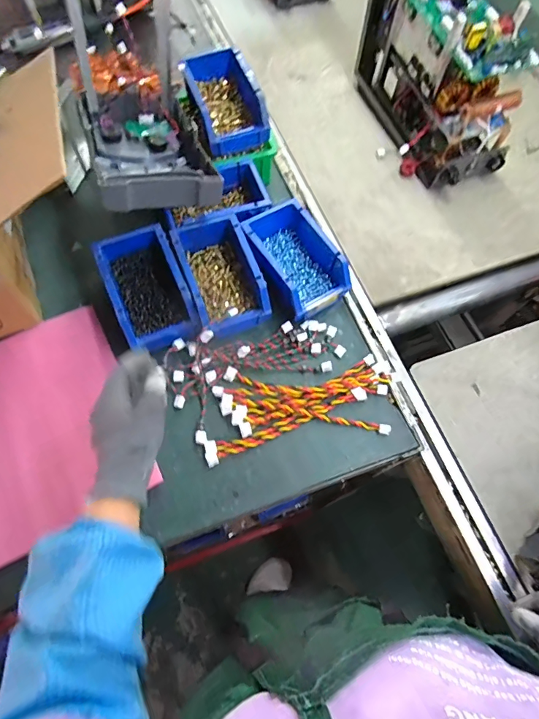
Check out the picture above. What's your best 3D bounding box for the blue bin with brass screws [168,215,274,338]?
[{"bbox_3d":[-0.074,-0.129,0.606,0.101,0.063,0.186,-20,68,-11],"label":"blue bin with brass screws"}]

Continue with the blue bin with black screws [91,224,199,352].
[{"bbox_3d":[-0.172,-0.098,0.590,0.099,0.066,0.171,-22,69,-11],"label":"blue bin with black screws"}]

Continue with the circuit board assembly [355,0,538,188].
[{"bbox_3d":[0.296,-0.517,0.718,0.164,0.220,0.351,-13,67,-8],"label":"circuit board assembly"}]

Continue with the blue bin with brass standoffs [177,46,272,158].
[{"bbox_3d":[-0.074,-0.408,0.652,0.101,0.064,0.162,-21,68,-11],"label":"blue bin with brass standoffs"}]

